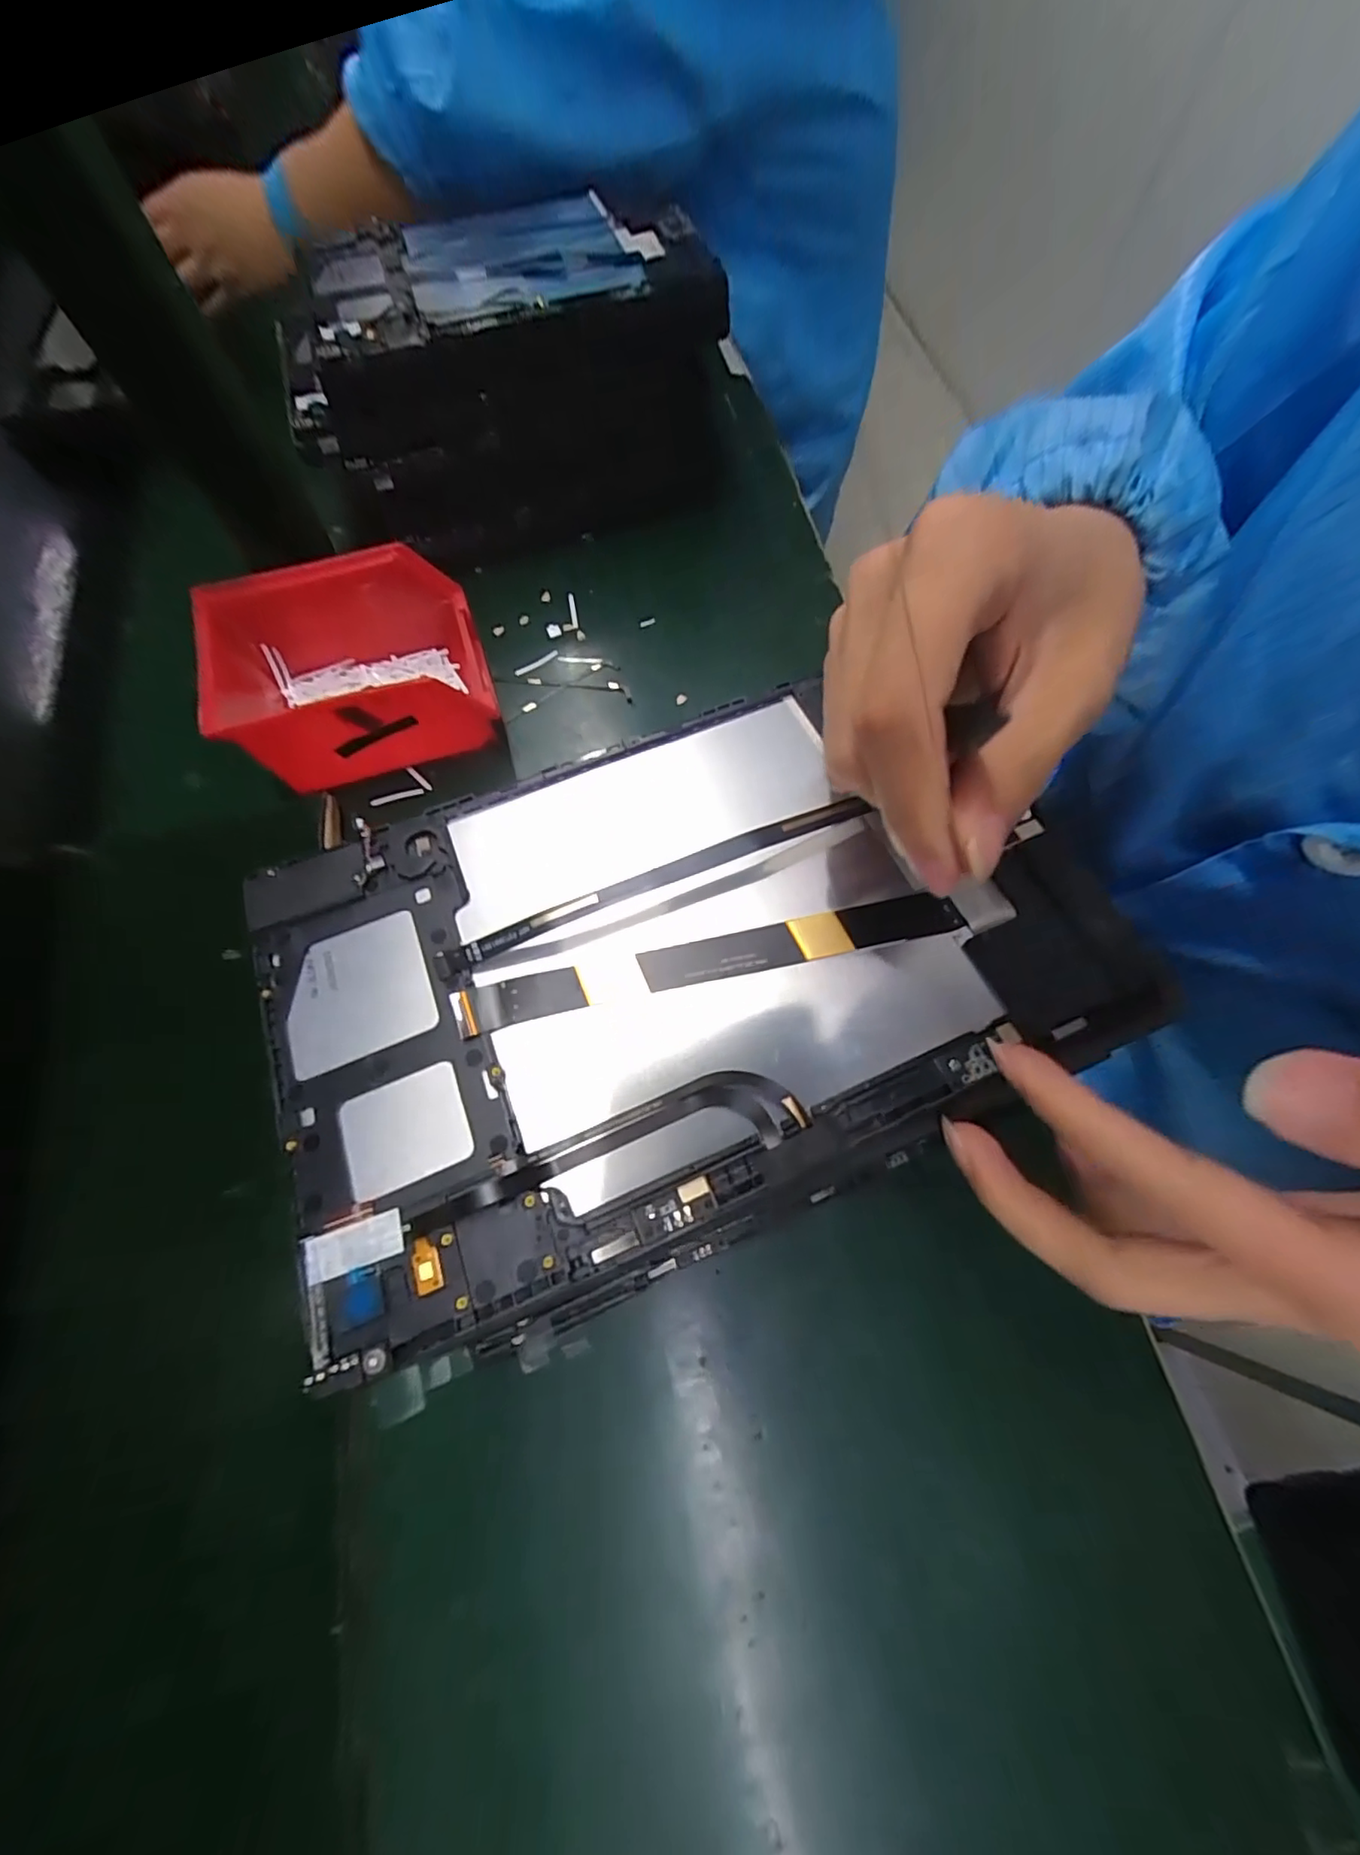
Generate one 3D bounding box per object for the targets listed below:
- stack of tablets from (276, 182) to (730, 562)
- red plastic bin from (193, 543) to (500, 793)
[{"bbox_3d":[-0.127,-0.384,0.419,0.264,0.122,0.191,-19,70,-6],"label":"stack of tablets"},{"bbox_3d":[-0.202,-0.149,0.355,0.164,0.065,0.108,-17,70,-5],"label":"red plastic bin"}]

